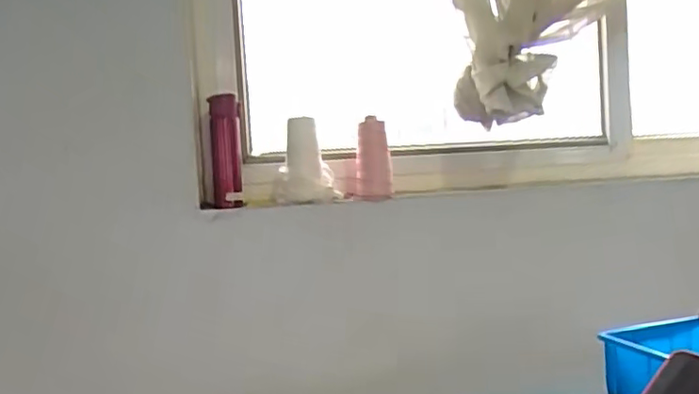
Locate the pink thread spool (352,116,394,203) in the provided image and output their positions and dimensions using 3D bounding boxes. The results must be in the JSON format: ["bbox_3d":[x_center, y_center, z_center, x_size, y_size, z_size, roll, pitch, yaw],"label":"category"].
[{"bbox_3d":[0.046,-0.071,1.187,0.079,0.155,0.063,-3,4,2],"label":"pink thread spool"}]

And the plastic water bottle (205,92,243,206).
[{"bbox_3d":[-0.239,-0.085,1.148,0.059,0.207,0.062,-4,4,-12],"label":"plastic water bottle"}]

